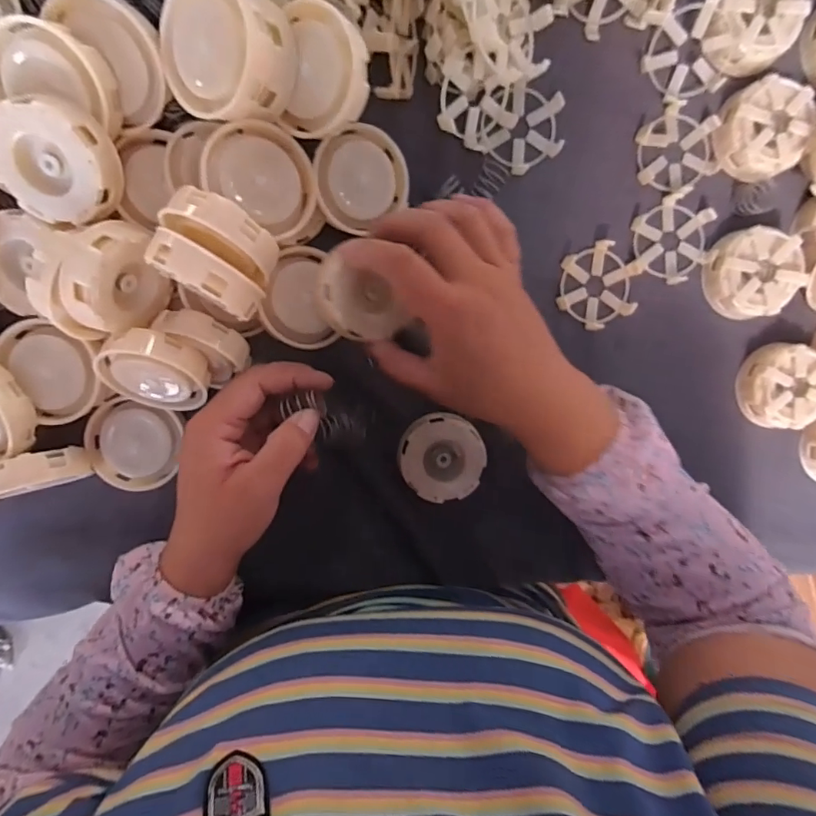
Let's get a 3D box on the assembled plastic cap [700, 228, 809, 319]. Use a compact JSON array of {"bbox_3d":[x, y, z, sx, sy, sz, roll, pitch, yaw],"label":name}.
[{"bbox_3d":[0.266,-0.103,0.387,0.063,0.030,0.065,-1,98,-5],"label":"assembled plastic cap"}]

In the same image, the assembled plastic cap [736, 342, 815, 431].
[{"bbox_3d":[0.301,-0.017,0.404,0.059,0.034,0.064,-1,98,-5],"label":"assembled plastic cap"}]

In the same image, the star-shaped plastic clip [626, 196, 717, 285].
[{"bbox_3d":[0.203,-0.128,0.384,0.063,0.013,0.063,-4,98,-5],"label":"star-shaped plastic clip"}]

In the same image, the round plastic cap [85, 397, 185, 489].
[{"bbox_3d":[-0.199,0.028,0.363,0.061,0.016,0.065,-1,98,-5],"label":"round plastic cap"}]

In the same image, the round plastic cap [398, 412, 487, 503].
[{"bbox_3d":[0.026,0.038,0.383,0.063,0.013,0.064,-1,98,-5],"label":"round plastic cap"}]

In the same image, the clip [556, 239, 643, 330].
[{"bbox_3d":[0.145,-0.093,0.384,0.057,0.013,0.065,6,97,-6],"label":"clip"}]

